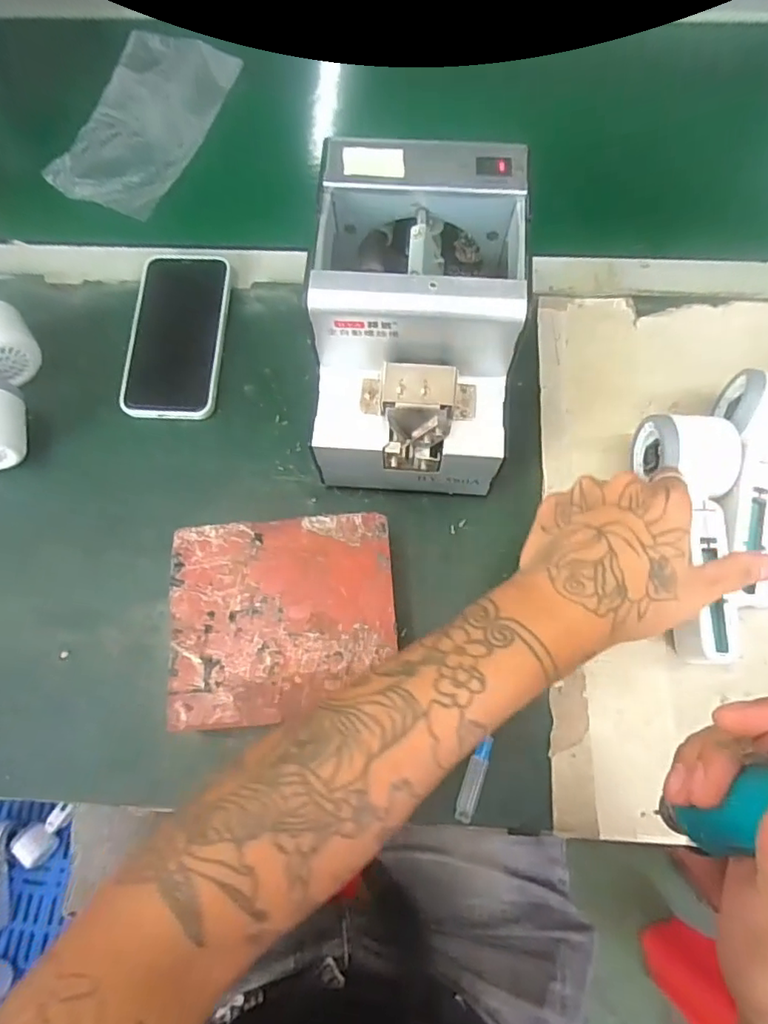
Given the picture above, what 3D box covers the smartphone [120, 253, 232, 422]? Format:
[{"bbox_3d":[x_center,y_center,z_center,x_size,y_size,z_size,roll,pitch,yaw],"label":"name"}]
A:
[{"bbox_3d":[-0.169,-0.146,0.470,0.073,0.016,0.148,3,72,3],"label":"smartphone"}]

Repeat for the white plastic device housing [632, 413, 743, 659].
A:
[{"bbox_3d":[0.211,0.016,0.387,0.056,0.049,0.163,0,77,2],"label":"white plastic device housing"}]

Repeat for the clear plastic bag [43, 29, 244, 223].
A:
[{"bbox_3d":[-0.237,-0.384,0.561,0.123,0.019,0.234,17,74,7],"label":"clear plastic bag"}]

